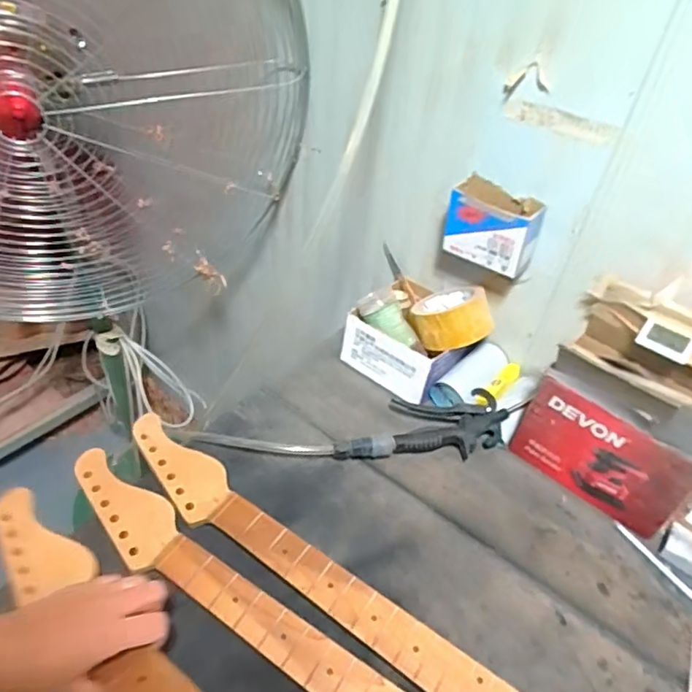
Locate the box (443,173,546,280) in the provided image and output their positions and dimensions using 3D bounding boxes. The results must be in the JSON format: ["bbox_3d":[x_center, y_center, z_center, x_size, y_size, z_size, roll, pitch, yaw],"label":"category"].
[{"bbox_3d":[0.188,-0.151,0.723,0.116,0.089,0.061,24,46,19],"label":"box"}]

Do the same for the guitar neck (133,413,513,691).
[{"bbox_3d":[-0.014,0.262,0.593,0.642,0.030,0.067,30,48,24],"label":"guitar neck"}]

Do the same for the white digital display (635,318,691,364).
[{"bbox_3d":[0.366,-0.004,0.640,0.057,0.034,0.013,31,49,25],"label":"white digital display"}]

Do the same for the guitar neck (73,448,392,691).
[{"bbox_3d":[-0.059,0.292,0.552,0.639,0.032,0.070,29,48,23],"label":"guitar neck"}]

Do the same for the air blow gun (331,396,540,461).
[{"bbox_3d":[0.114,0.108,0.753,0.262,0.039,0.092,0,43,-6],"label":"air blow gun"}]

